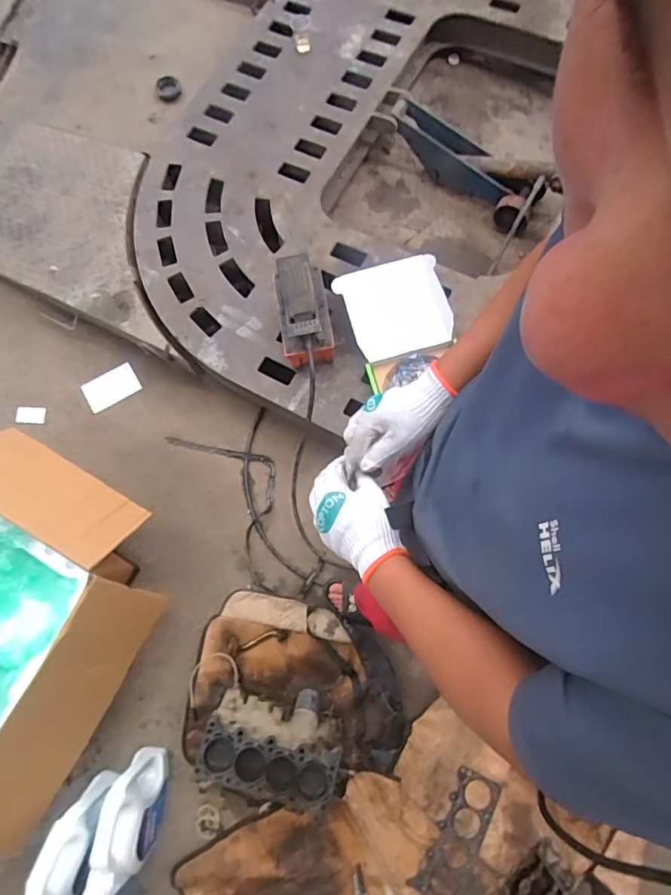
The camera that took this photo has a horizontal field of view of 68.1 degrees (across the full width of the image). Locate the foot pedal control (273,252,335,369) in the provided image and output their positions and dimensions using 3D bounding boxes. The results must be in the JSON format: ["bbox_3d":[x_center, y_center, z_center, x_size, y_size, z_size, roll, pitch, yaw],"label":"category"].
[{"bbox_3d":[-0.087,-0.363,1.374,0.136,0.192,0.252,-9,77,-2],"label":"foot pedal control"}]

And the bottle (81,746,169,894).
[{"bbox_3d":[-0.480,0.876,1.180,0.090,0.270,0.217,2,77,0],"label":"bottle"}]

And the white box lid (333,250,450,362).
[{"bbox_3d":[0.168,-0.392,1.372,0.299,0.044,0.269,-13,77,-3],"label":"white box lid"}]

